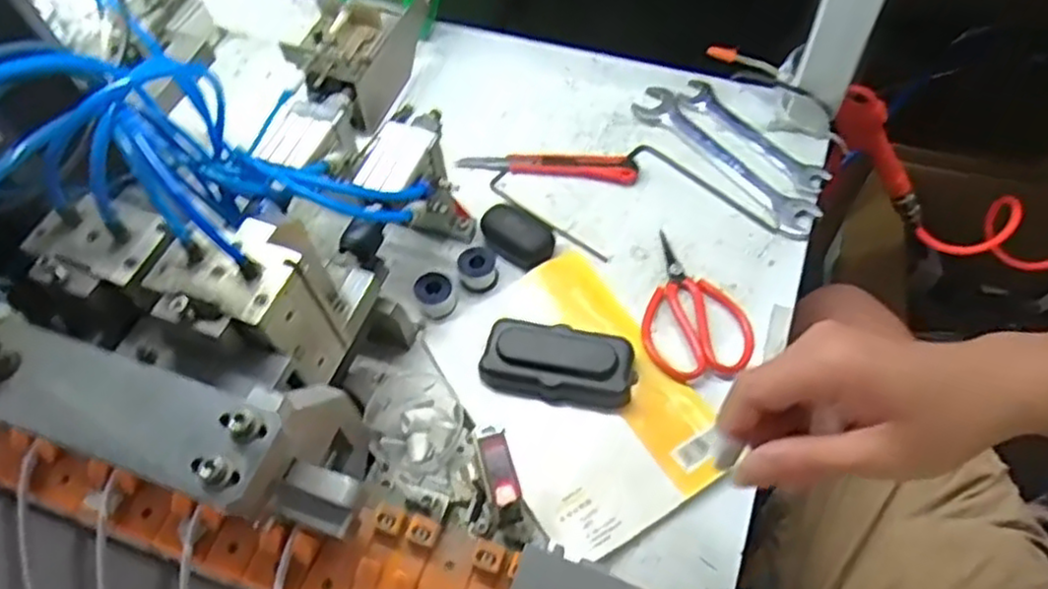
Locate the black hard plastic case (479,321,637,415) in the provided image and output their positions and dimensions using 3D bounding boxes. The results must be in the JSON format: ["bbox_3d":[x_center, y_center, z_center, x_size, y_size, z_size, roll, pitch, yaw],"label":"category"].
[{"bbox_3d":[0.024,0.048,0.503,0.103,0.025,0.049,11,59,10],"label":"black hard plastic case"}]

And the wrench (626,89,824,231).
[{"bbox_3d":[0.168,-0.120,0.615,0.037,0.005,0.193,-34,62,-17],"label":"wrench"}]

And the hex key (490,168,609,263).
[{"bbox_3d":[0.017,-0.062,0.593,0.022,0.011,0.128,-37,63,-19],"label":"hex key"}]

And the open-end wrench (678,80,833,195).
[{"bbox_3d":[0.198,-0.139,0.622,0.029,0.006,0.154,-35,62,-17],"label":"open-end wrench"}]

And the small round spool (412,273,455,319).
[{"bbox_3d":[-0.068,0.000,0.546,0.025,0.023,0.030,-37,63,-18],"label":"small round spool"}]

